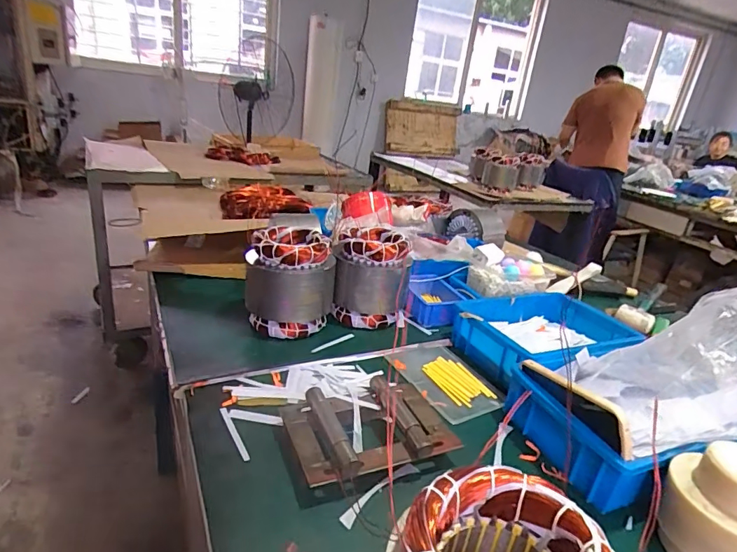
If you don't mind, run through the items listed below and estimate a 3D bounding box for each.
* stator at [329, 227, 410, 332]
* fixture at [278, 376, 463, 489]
[{"bbox_3d":[0.005,0.004,0.872,0.137,0.163,0.137,8,22,0],"label":"stator"},{"bbox_3d":[0.000,0.194,0.575,0.202,0.050,0.142,-2,24,-22],"label":"fixture"}]

